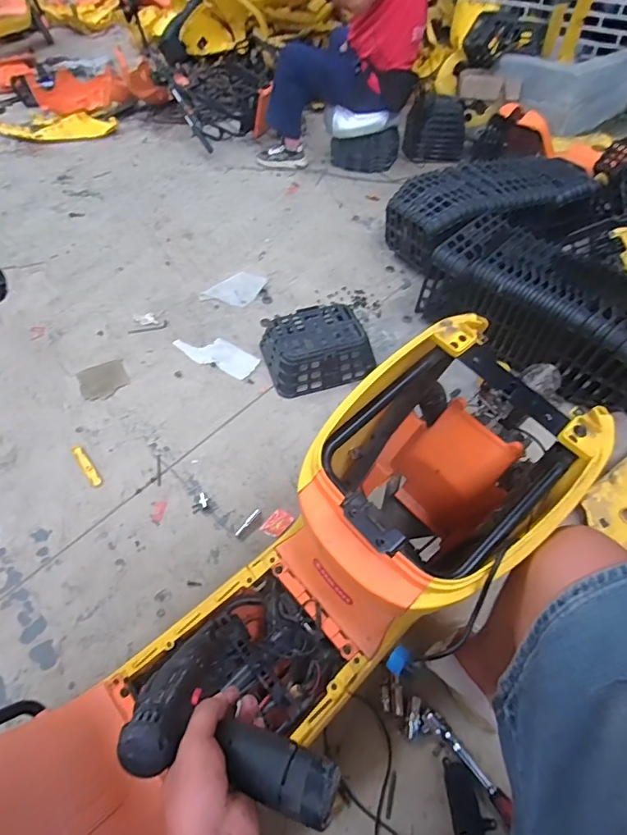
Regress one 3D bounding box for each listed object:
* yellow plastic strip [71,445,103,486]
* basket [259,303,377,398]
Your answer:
[{"bbox_3d":[-0.578,0.122,1.183,0.026,0.004,0.154,-34,57,-23],"label":"yellow plastic strip"},{"bbox_3d":[0.007,-0.199,1.361,0.287,0.118,0.236,-14,52,-10],"label":"basket"}]

